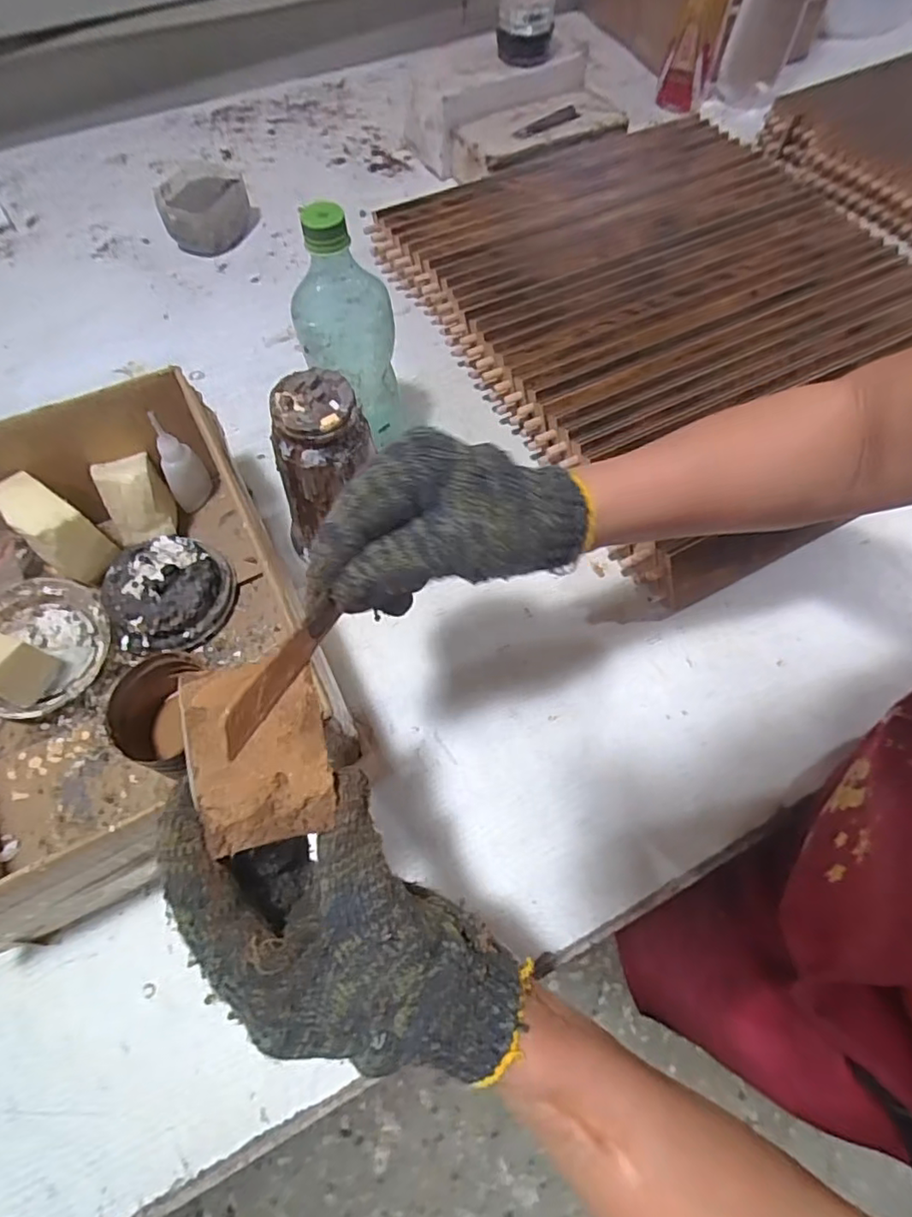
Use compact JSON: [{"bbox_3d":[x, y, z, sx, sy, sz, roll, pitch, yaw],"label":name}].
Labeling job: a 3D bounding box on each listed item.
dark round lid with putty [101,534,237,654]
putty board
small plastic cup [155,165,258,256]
[{"bbox_3d":[-0.228,-0.015,0.466,0.093,0.035,0.093,0,63,1],"label":"dark round lid with putty"},{"bbox_3d":[-0.076,0.055,0.228,0.050,0.004,0.067,-7,77,-27],"label":"putty board"},{"bbox_3d":[-0.302,-0.481,0.708,0.086,0.049,0.109,24,66,12],"label":"small plastic cup"}]

